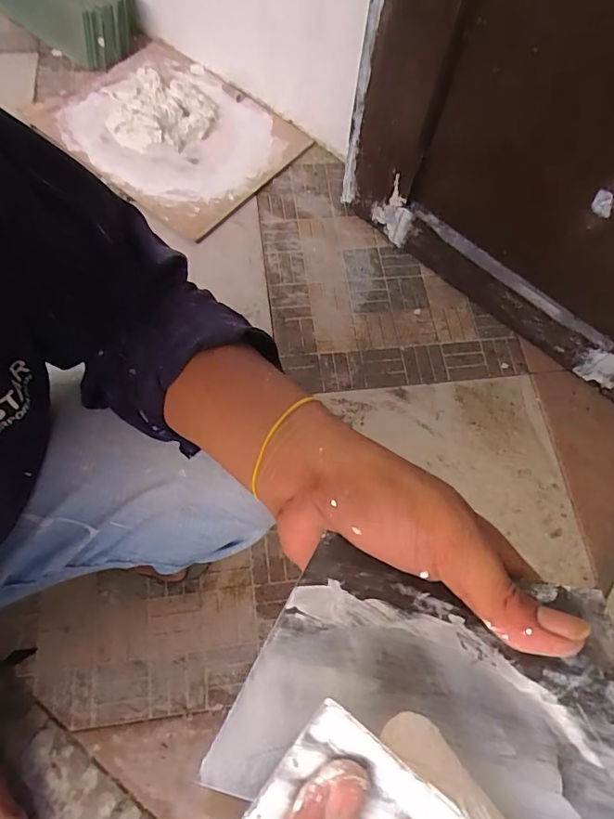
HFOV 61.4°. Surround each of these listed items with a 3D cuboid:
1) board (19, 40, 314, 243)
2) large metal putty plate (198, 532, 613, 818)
[{"bbox_3d":[-0.266,-0.536,0.977,0.455,0.049,0.330,41,72,14],"label":"board"},{"bbox_3d":[0.051,0.098,0.181,0.142,0.007,0.094,12,43,6],"label":"large metal putty plate"}]

